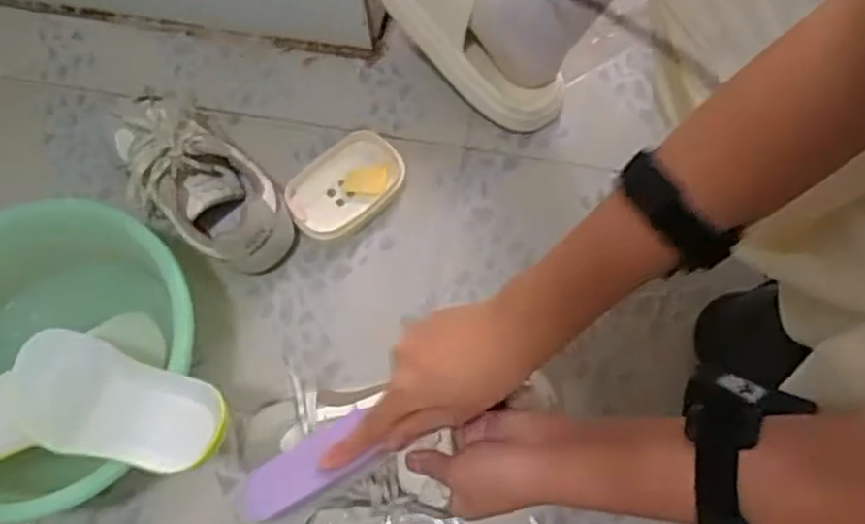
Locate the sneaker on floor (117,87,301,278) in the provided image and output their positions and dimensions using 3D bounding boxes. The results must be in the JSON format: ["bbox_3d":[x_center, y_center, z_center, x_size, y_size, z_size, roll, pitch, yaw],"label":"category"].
[{"bbox_3d":[-0.235,-0.082,0.698,0.101,0.089,0.223,-40,74,-12],"label":"sneaker on floor"}]

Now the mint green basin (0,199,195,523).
[{"bbox_3d":[-0.317,0.082,0.624,0.241,0.113,0.249,-1,70,2],"label":"mint green basin"}]

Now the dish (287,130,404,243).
[{"bbox_3d":[-0.084,-0.077,0.718,0.084,0.024,0.123,41,77,15],"label":"dish"}]

